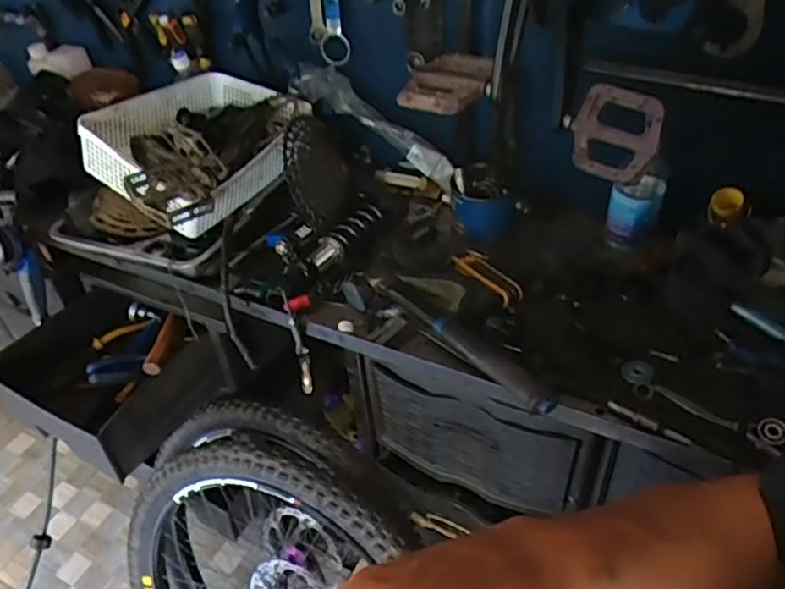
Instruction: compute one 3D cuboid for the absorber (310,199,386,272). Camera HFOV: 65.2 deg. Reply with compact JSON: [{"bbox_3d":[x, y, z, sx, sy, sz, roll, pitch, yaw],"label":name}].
[{"bbox_3d":[-0.073,-0.094,0.995,0.043,0.048,0.183,23,48,28],"label":"absorber"}]

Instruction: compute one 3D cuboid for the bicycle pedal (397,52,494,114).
[{"bbox_3d":[0.064,-0.255,0.732,0.106,0.034,0.127,3,41,9],"label":"bicycle pedal"}]

